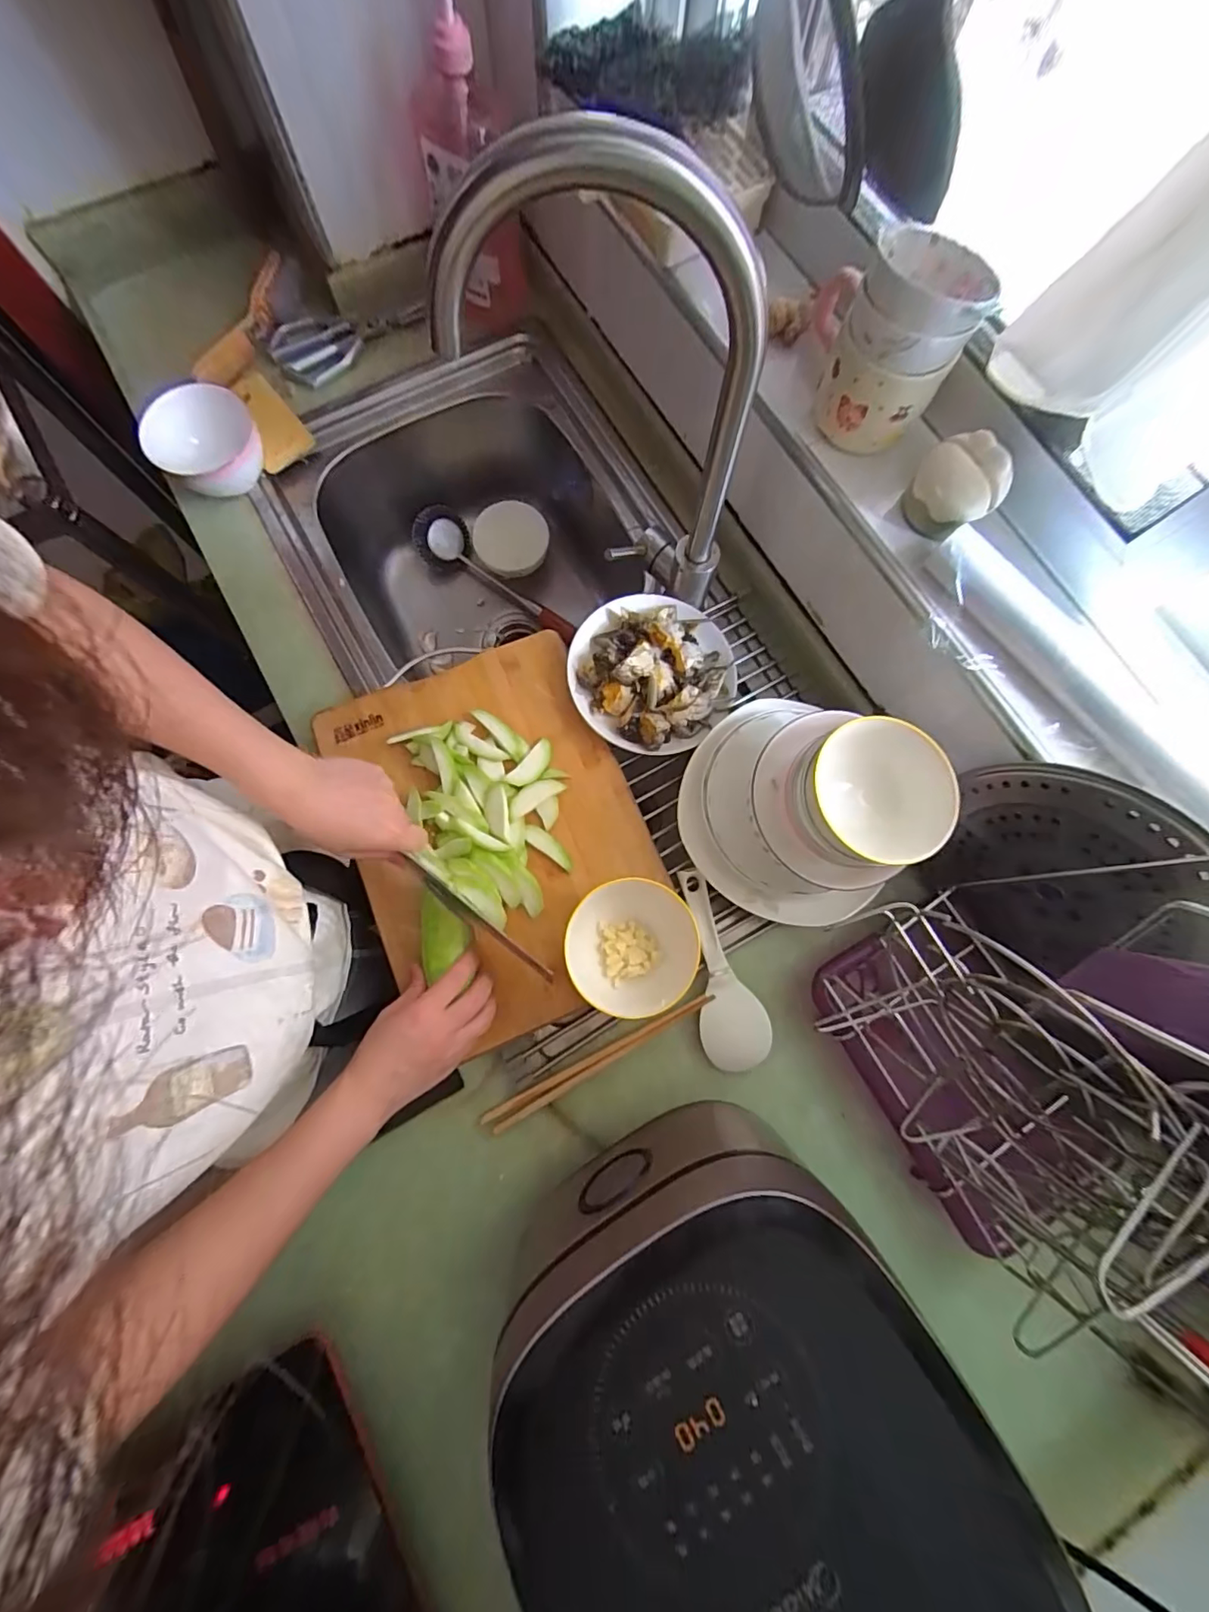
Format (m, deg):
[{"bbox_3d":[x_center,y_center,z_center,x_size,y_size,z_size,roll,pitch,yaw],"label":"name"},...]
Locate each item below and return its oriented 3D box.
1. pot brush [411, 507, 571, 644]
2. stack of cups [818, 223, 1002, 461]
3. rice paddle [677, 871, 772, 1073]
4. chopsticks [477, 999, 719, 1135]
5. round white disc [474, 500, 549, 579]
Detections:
[{"bbox_3d":[-0.170,-0.345,0.826,0.268,0.061,0.083,40,80,7],"label":"pot brush"},{"bbox_3d":[0.231,-0.361,0.423,0.087,0.107,0.096,35,79,6],"label":"stack of cups"},{"bbox_3d":[0.115,0.159,0.528,0.064,0.024,0.191,-11,78,-4],"label":"rice paddle"},{"bbox_3d":[-0.005,0.240,0.509,0.236,0.017,0.022,-28,80,-7],"label":"chopsticks"},{"bbox_3d":[-0.142,-0.407,0.823,0.110,0.029,0.096,17,90,3],"label":"round white disc"}]

